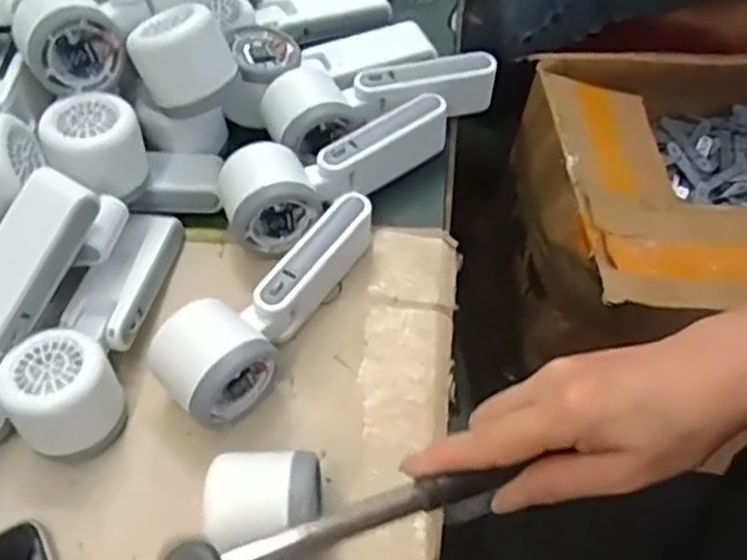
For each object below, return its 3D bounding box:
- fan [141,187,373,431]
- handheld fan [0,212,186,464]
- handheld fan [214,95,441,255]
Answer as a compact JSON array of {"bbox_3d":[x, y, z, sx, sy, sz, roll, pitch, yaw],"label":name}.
[{"bbox_3d":[-0.053,0.016,0.458,0.163,0.050,0.050,-41,62,-20],"label":"fan"},{"bbox_3d":[-0.162,0.021,0.457,0.061,0.054,0.168,3,57,7],"label":"handheld fan"},{"bbox_3d":[-0.023,-0.077,0.508,0.163,0.055,0.054,-28,58,-13],"label":"handheld fan"}]

